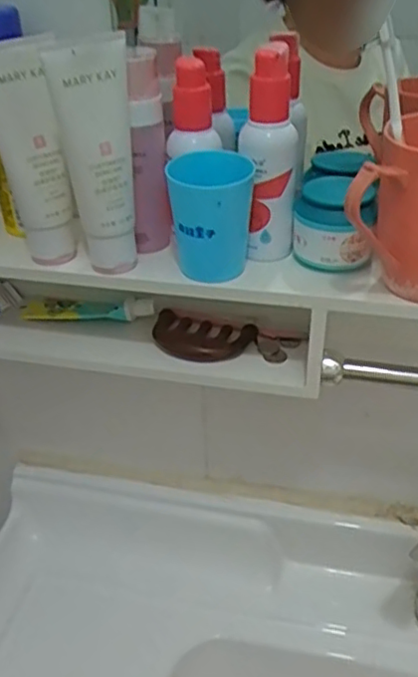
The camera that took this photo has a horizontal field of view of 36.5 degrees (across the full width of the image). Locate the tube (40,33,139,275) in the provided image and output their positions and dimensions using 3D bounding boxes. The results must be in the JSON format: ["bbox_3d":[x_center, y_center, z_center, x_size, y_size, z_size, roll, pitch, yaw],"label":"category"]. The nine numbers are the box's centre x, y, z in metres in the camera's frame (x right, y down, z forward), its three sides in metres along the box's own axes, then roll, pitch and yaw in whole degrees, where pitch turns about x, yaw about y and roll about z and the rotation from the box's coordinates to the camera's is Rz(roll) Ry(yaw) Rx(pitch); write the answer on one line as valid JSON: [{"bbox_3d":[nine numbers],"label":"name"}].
[{"bbox_3d":[-0.079,-0.125,0.457,0.052,0.158,0.040,-8,33,-8],"label":"tube"}]

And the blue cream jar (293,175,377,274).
[{"bbox_3d":[0.093,-0.086,0.481,0.045,0.057,0.051,-12,34,-15],"label":"blue cream jar"}]

